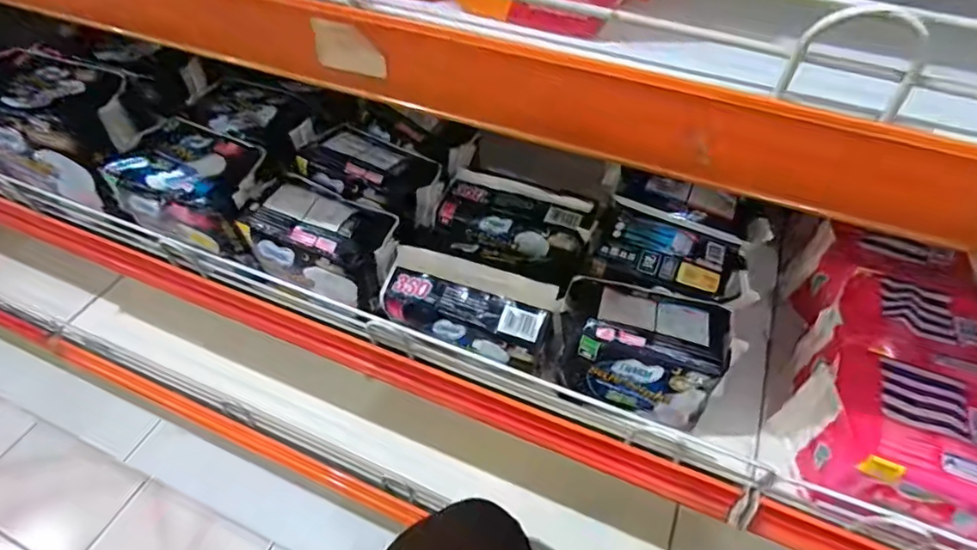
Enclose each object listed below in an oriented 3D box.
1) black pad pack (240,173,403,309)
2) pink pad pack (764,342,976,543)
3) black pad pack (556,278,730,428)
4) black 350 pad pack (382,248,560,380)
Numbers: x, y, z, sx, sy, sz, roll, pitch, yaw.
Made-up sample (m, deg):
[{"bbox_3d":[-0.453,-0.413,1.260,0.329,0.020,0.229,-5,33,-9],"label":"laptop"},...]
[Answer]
[{"bbox_3d":[-0.140,-0.029,0.476,0.124,0.067,0.074,21,52,16],"label":"black pad pack"},{"bbox_3d":[0.285,0.121,0.385,0.132,0.086,0.088,14,50,11],"label":"pink pad pack"},{"bbox_3d":[0.114,0.058,0.429,0.121,0.073,0.071,15,51,11],"label":"black pad pack"},{"bbox_3d":[-0.012,0.027,0.446,0.151,0.057,0.047,20,52,15],"label":"black 350 pad pack"}]

